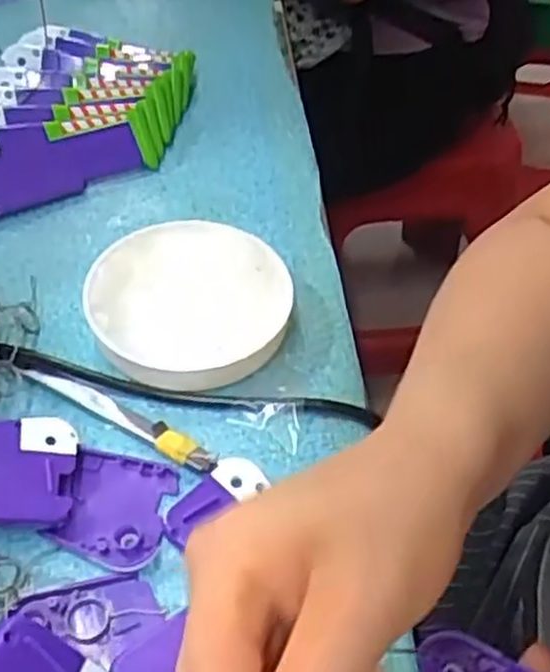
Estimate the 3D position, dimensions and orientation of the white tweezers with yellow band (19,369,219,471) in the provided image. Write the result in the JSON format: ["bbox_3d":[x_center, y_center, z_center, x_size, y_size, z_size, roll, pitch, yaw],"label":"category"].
[{"bbox_3d":[-0.077,0.038,0.390,0.111,0.006,0.014,25,55,17],"label":"white tweezers with yellow band"}]

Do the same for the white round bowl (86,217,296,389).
[{"bbox_3d":[-0.045,-0.019,0.426,0.104,0.026,0.107,1,51,-1],"label":"white round bowl"}]

